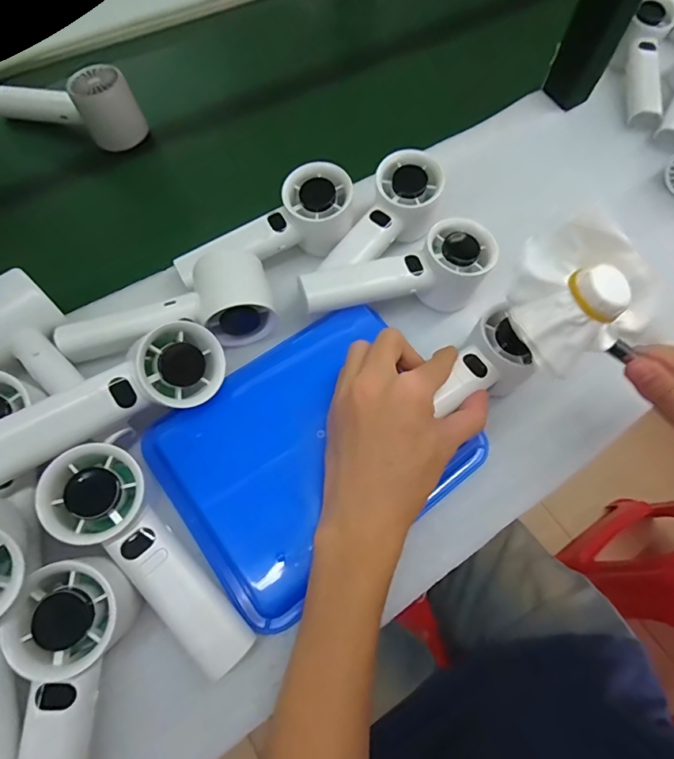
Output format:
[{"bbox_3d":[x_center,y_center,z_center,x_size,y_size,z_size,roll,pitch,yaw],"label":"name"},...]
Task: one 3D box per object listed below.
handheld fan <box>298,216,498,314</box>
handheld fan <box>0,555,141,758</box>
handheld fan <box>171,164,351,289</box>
[{"bbox_3d":[0.053,-0.072,0.373,0.156,0.053,0.061,-23,69,-14],"label":"handheld fan"},{"bbox_3d":[-0.148,0.181,0.248,0.056,0.042,0.160,2,80,-3],"label":"handheld fan"},{"bbox_3d":[-0.058,-0.122,0.391,0.160,0.059,0.059,-27,69,-1],"label":"handheld fan"}]

